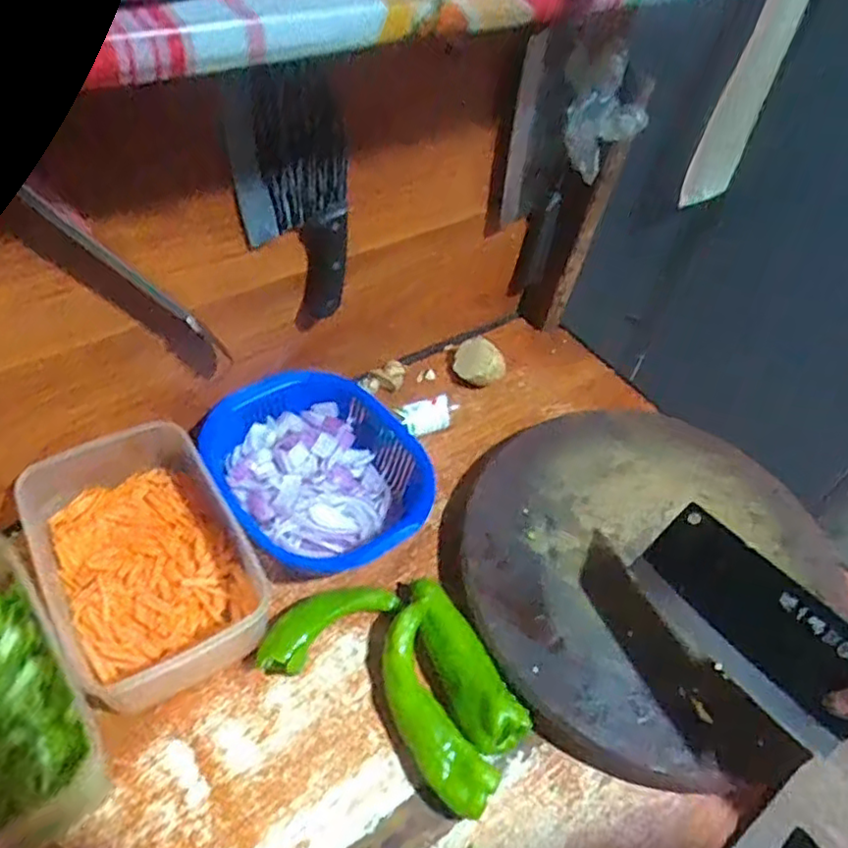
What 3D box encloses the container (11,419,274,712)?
[{"bbox_3d":[-0.244,0.107,0.554,0.157,0.067,0.220,-26,57,-25],"label":"container"}]

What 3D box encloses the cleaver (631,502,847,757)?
[{"bbox_3d":[0.263,0.169,0.432,0.081,0.018,0.286,-53,47,9],"label":"cleaver"}]

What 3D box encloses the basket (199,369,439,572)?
[{"bbox_3d":[-0.104,0.048,0.628,0.175,0.058,0.211,-23,56,-26],"label":"basket"}]

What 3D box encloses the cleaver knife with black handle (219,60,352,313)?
[{"bbox_3d":[-0.105,-0.178,0.530,0.085,0.222,0.018,-9,55,-12],"label":"cleaver knife with black handle"}]

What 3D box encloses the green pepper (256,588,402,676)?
[{"bbox_3d":[-0.085,0.168,0.559,0.124,0.027,0.050,-25,57,-28],"label":"green pepper"}]

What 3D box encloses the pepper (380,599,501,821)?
[{"bbox_3d":[0.006,0.225,0.512,0.058,0.046,0.154,-19,55,-21],"label":"pepper"}]

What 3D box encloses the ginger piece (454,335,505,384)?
[{"bbox_3d":[0.065,-0.075,0.772,0.068,0.031,0.051,28,51,15],"label":"ginger piece"}]

